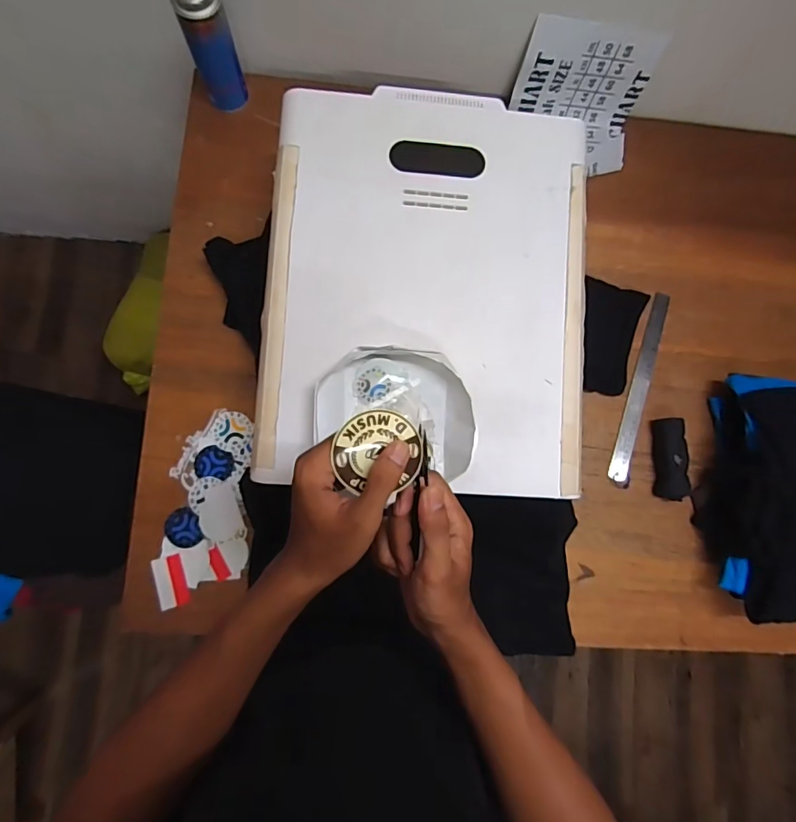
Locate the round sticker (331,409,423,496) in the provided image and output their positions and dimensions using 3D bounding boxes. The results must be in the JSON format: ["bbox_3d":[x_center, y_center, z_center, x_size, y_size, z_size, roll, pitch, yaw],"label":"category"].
[{"bbox_3d":[-0.014,0.029,0.339,0.063,0.005,0.059,-2,101,-8],"label":"round sticker"}]

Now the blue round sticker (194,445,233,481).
[{"bbox_3d":[-0.274,0.076,0.689,0.054,0.004,0.048,5,83,-4],"label":"blue round sticker"}]

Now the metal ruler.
[{"bbox_3d":[0.397,-0.042,0.758,0.033,0.010,0.321,18,82,-2],"label":"metal ruler"}]

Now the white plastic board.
[{"bbox_3d":[0.039,-0.156,0.579,0.401,0.024,0.493,4,83,-4],"label":"white plastic board"}]

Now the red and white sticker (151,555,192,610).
[{"bbox_3d":[-0.326,0.247,0.666,0.040,0.005,0.072,-13,88,-16],"label":"red and white sticker"}]

